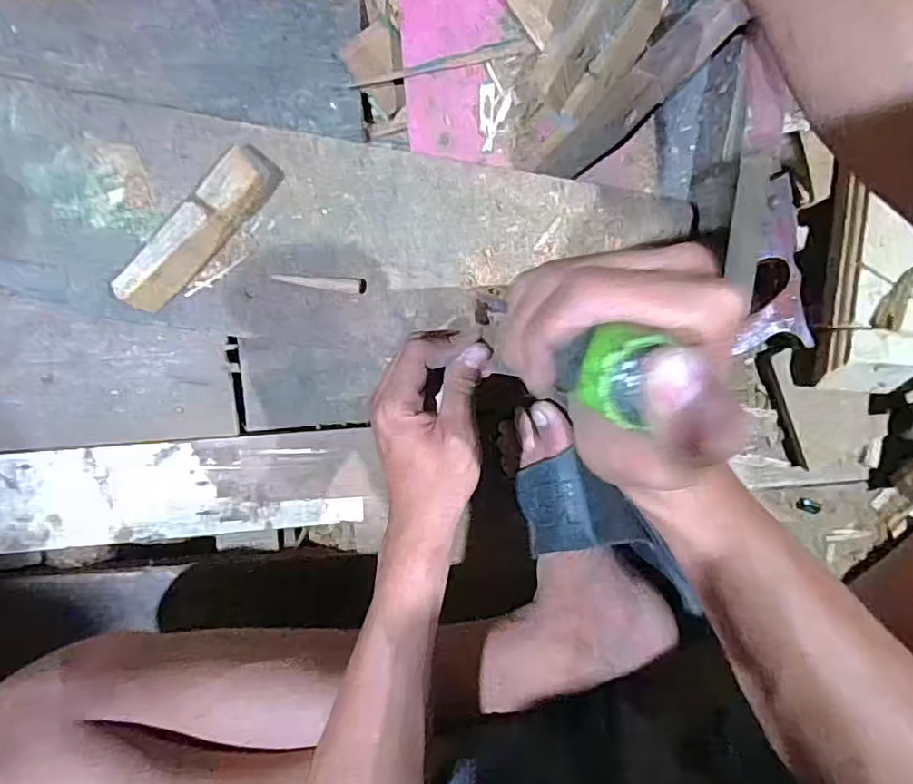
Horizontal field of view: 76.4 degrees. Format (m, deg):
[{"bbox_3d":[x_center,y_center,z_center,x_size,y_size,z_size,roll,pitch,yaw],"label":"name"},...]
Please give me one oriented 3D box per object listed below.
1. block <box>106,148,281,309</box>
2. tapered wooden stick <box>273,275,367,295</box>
[{"bbox_3d":[-0.169,-0.105,0.375,0.033,0.027,0.129,44,94,-9],"label":"block"},{"bbox_3d":[-0.094,-0.075,0.398,0.062,0.005,0.010,4,99,-4],"label":"tapered wooden stick"}]

